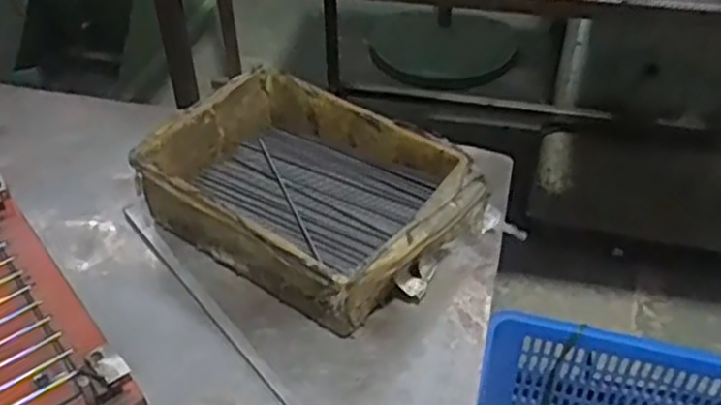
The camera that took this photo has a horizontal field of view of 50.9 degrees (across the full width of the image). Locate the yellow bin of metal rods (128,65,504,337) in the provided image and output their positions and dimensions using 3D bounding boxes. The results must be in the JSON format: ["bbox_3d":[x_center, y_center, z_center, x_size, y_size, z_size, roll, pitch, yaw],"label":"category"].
[{"bbox_3d":[-0.046,-0.009,0.652,0.264,0.078,0.181,29,50,24],"label":"yellow bin of metal rods"}]

